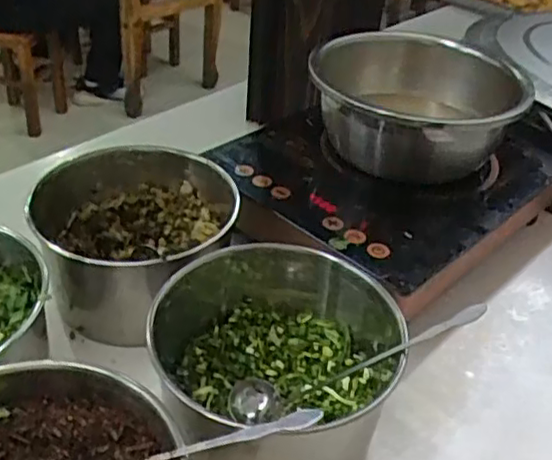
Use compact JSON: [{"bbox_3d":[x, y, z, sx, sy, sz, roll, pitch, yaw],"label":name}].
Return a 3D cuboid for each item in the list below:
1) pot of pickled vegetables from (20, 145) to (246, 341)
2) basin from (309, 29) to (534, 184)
[{"bbox_3d":[-0.154,0.014,0.718,0.201,0.132,0.210,5,35,-3],"label":"pot of pickled vegetables"},{"bbox_3d":[0.180,-0.156,0.843,0.270,0.112,0.281,13,36,8],"label":"basin"}]

